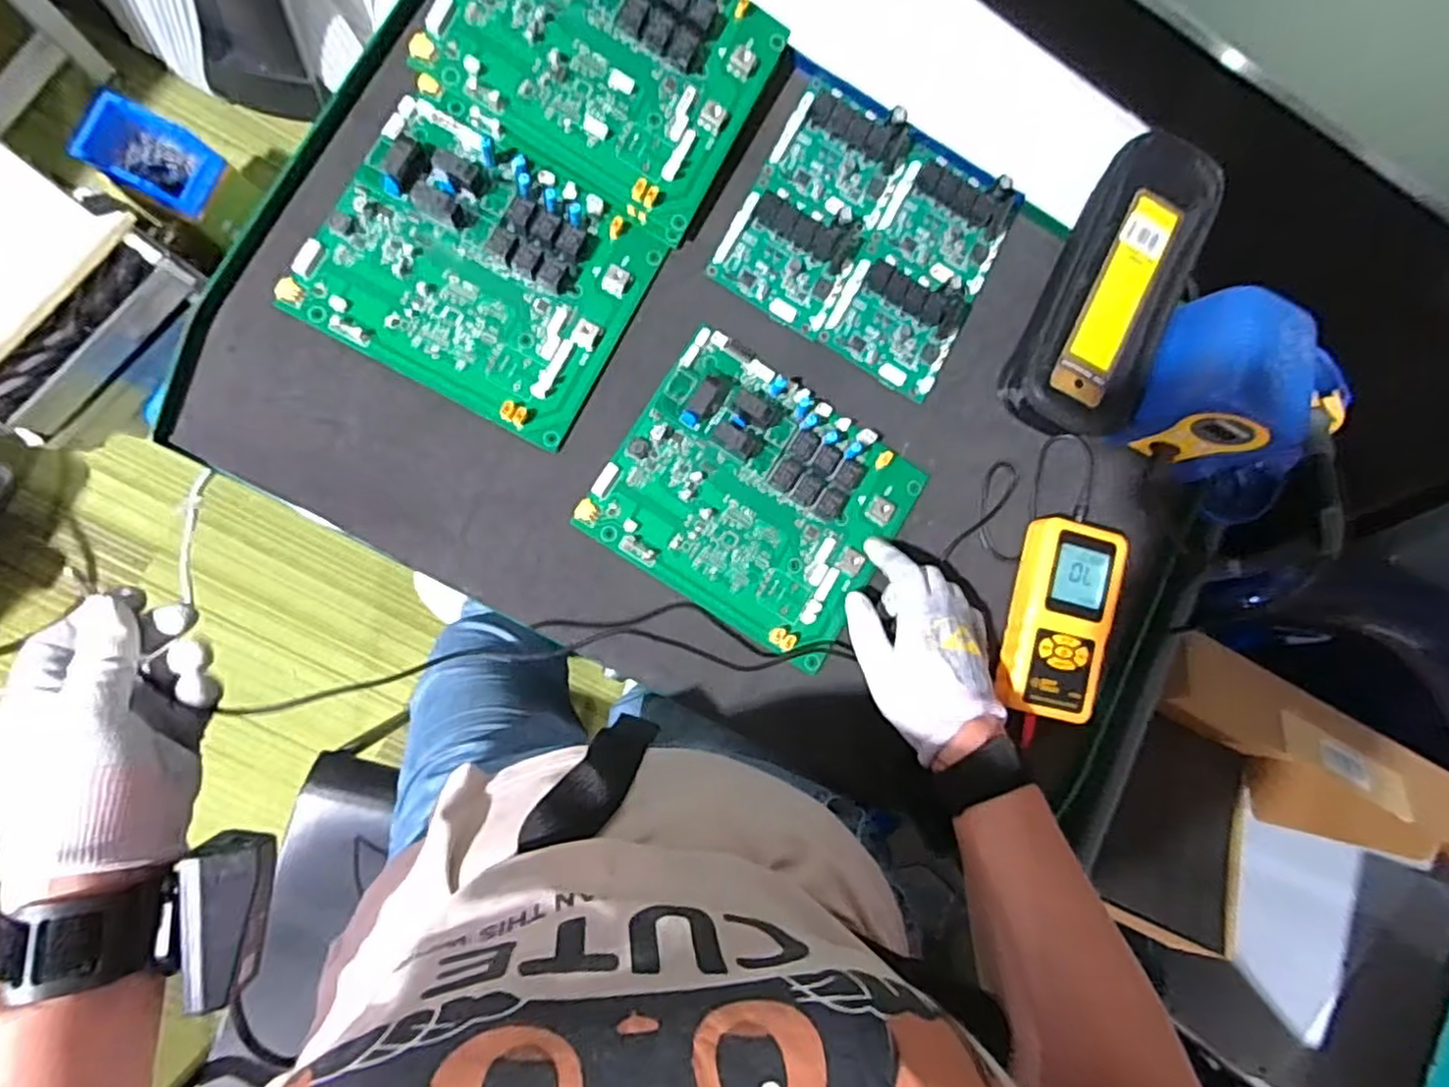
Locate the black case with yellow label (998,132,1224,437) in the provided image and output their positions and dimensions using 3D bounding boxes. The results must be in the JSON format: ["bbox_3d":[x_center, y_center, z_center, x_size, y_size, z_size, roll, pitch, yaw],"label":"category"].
[{"bbox_3d":[0.289,-0.190,0.527,0.101,0.045,0.226,24,83,-6],"label":"black case with yellow label"}]

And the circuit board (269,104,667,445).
[{"bbox_3d":[-0.164,-0.188,0.475,0.204,0.030,0.174,28,83,-5],"label":"circuit board"}]

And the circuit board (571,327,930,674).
[{"bbox_3d":[0.027,-0.034,0.496,0.197,0.023,0.173,34,82,-5],"label":"circuit board"}]

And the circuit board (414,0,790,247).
[{"bbox_3d":[-0.079,-0.335,0.483,0.202,0.030,0.171,28,92,-15],"label":"circuit board"}]

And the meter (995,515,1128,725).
[{"bbox_3d":[0.250,0.054,0.517,0.072,0.023,0.144,13,84,-7],"label":"meter"}]

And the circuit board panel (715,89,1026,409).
[{"bbox_3d":[0.112,-0.232,0.526,0.186,0.021,0.182,29,83,-5],"label":"circuit board panel"}]

